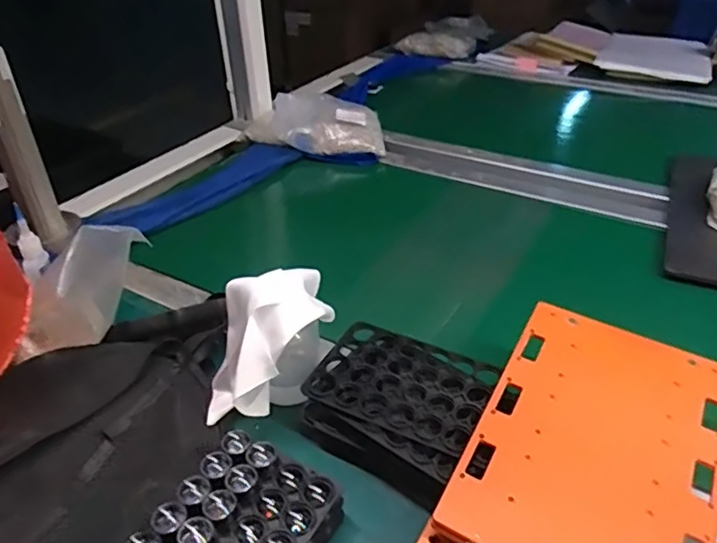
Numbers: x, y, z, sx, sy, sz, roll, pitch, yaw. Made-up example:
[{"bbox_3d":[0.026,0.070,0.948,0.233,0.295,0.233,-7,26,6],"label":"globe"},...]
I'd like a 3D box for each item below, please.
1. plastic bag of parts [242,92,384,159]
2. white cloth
[{"bbox_3d":[-0.078,-0.250,1.018,0.249,0.068,0.162,0,35,5],"label":"plastic bag of parts"},{"bbox_3d":[-0.079,0.063,0.501,0.110,0.105,0.088,-6,35,-4],"label":"white cloth"}]

